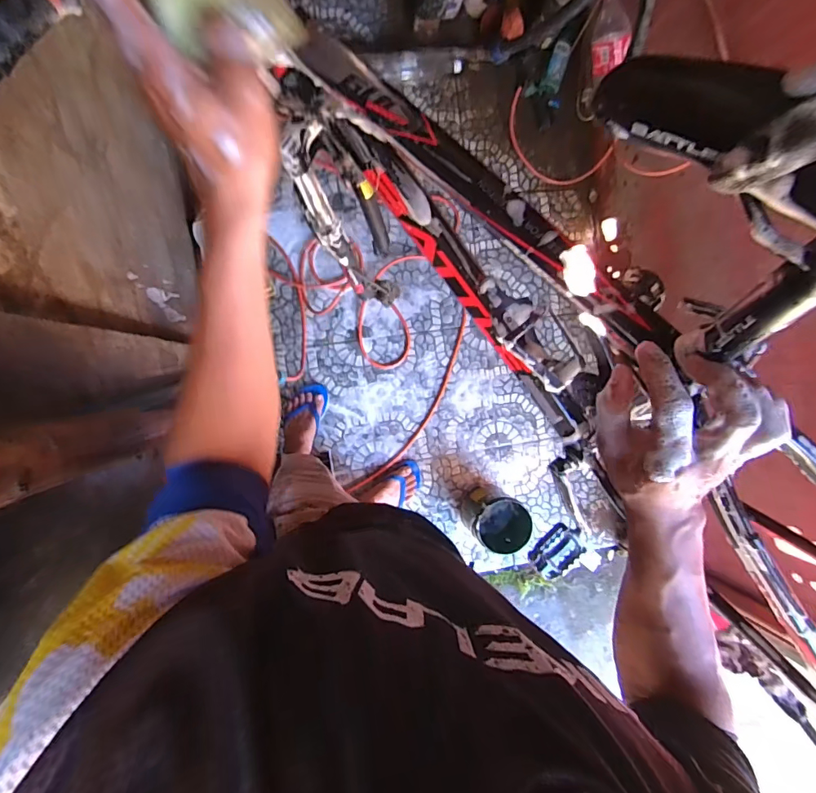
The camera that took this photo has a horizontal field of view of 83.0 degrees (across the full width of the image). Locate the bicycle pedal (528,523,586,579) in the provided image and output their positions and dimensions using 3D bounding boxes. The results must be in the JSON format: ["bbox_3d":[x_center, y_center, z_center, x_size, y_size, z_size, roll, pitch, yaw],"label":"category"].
[{"bbox_3d":[0.269,0.275,0.820,0.068,0.029,0.099,43,87,-7],"label":"bicycle pedal"}]

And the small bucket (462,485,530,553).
[{"bbox_3d":[0.266,0.371,1.421,0.168,0.206,0.157,-1,94,-9],"label":"small bucket"}]

